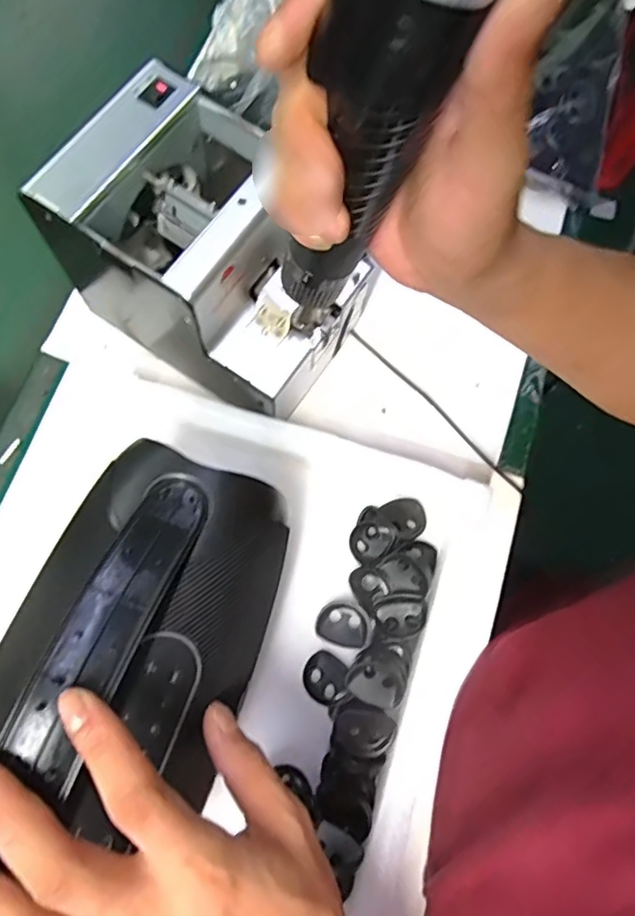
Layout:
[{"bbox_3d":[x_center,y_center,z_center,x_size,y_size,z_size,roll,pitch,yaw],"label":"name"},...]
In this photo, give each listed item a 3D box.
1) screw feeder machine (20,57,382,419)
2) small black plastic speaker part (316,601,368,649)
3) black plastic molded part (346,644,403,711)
[{"bbox_3d":[-0.070,-0.133,0.397,0.180,0.143,0.122,34,77,8],"label":"screw feeder machine"},{"bbox_3d":[0.018,0.113,0.388,0.034,0.006,0.027,23,76,5],"label":"small black plastic speaker part"},{"bbox_3d":[0.039,0.140,0.369,0.034,0.015,0.035,0,75,-1],"label":"black plastic molded part"}]

